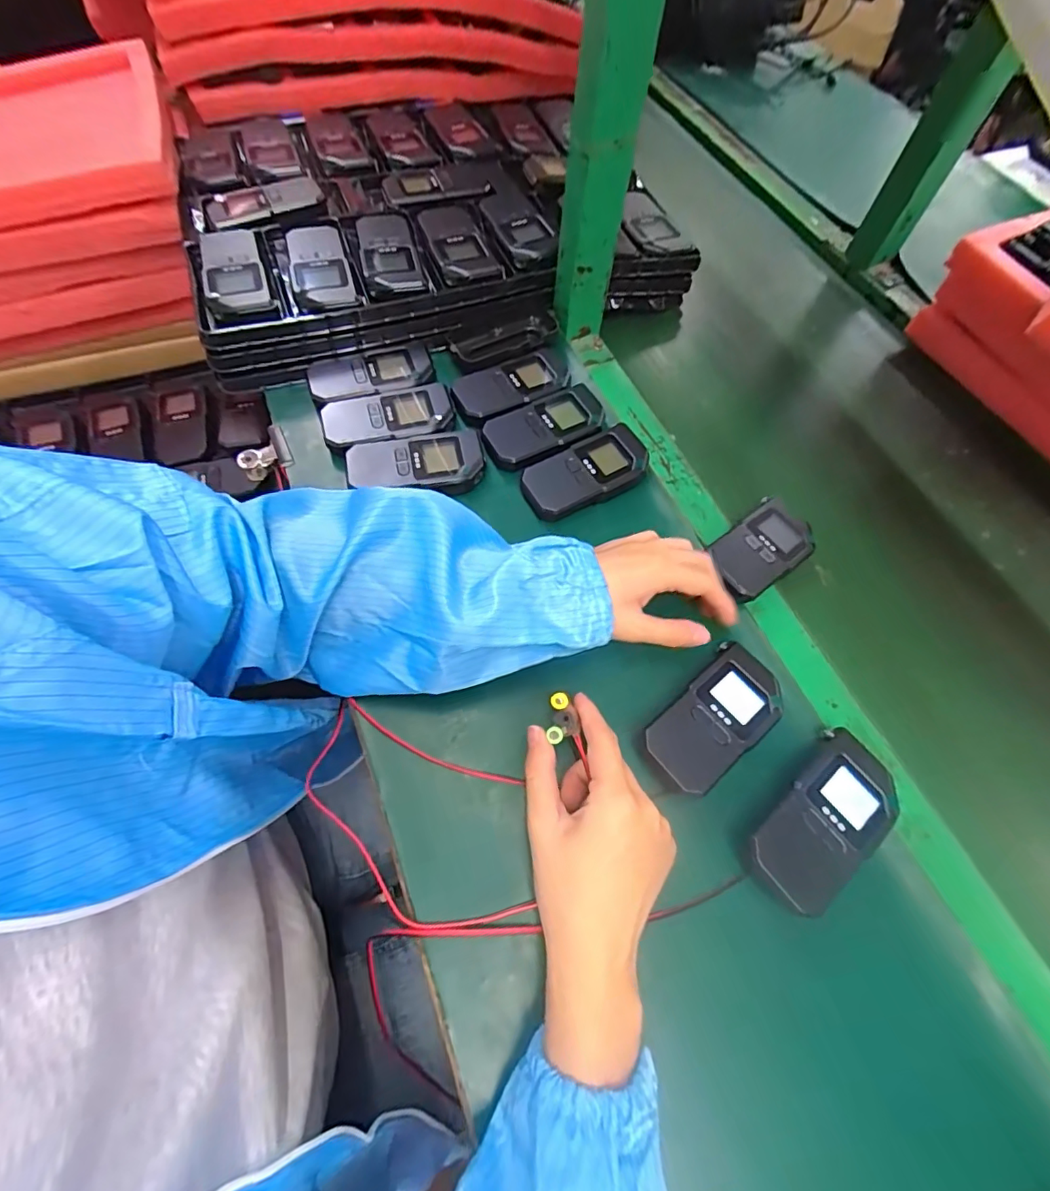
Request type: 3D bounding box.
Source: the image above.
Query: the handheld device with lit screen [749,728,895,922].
[{"bbox_3d":[0.194,0.148,0.339,0.116,0.030,0.057,-38,71,-19],"label":"handheld device with lit screen"}]

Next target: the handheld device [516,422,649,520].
[{"bbox_3d":[0.056,-0.108,0.462,0.116,0.022,0.056,-25,67,-15],"label":"handheld device"}]

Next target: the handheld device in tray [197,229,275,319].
[{"bbox_3d":[-0.277,-0.307,0.492,0.054,0.017,0.130,-19,66,-12],"label":"handheld device in tray"}]

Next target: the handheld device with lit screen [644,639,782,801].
[{"bbox_3d":[0.133,0.088,0.363,0.111,0.027,0.057,-40,72,-20],"label":"handheld device with lit screen"}]

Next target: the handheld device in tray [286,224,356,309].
[{"bbox_3d":[-0.201,-0.321,0.504,0.054,0.018,0.121,-14,65,-10],"label":"handheld device in tray"}]

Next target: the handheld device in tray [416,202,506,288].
[{"bbox_3d":[-0.069,-0.366,0.536,0.068,0.020,0.134,-16,65,-11],"label":"handheld device in tray"}]

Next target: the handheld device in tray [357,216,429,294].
[{"bbox_3d":[-0.137,-0.343,0.520,0.055,0.016,0.125,-13,65,-9],"label":"handheld device in tray"}]

